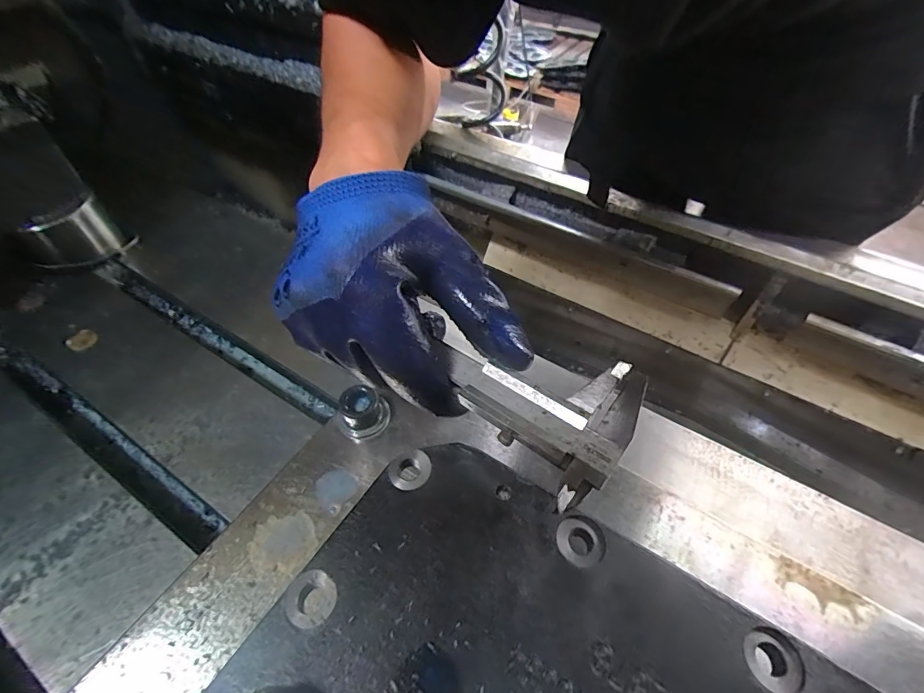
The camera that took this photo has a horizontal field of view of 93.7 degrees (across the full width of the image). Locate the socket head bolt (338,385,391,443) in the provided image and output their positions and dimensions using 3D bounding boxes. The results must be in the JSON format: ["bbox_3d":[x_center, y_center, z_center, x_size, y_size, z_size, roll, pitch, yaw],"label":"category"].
[{"bbox_3d":[-0.060,0.040,0.266,0.029,0.022,0.027,1,52,-1],"label":"socket head bolt"}]

